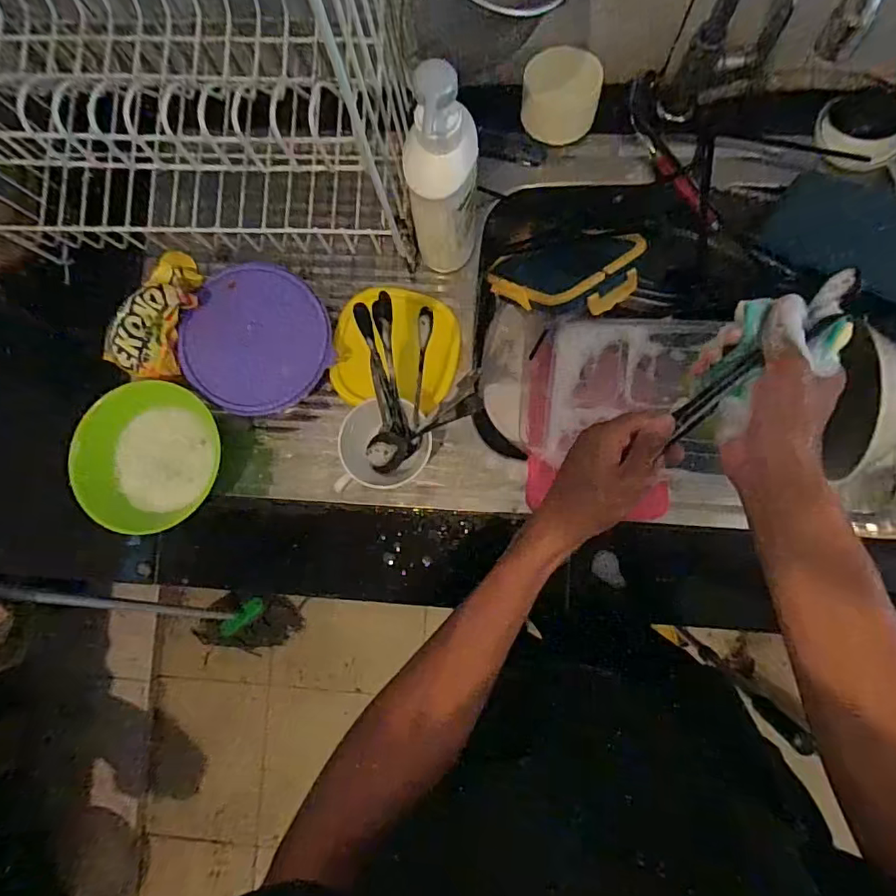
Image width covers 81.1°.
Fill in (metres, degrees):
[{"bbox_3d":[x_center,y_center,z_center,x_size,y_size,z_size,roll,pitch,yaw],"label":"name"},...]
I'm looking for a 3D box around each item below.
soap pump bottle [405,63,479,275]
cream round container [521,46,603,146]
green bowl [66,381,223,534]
[{"bbox_3d":[-0.004,-0.223,0.453,0.062,0.227,0.051,-7,85,3],"label":"soap pump bottle"},{"bbox_3d":[0.119,-0.367,0.549,0.078,0.056,0.065,14,87,5],"label":"cream round container"},{"bbox_3d":[-0.302,0.009,0.527,0.121,0.045,0.147,16,87,5],"label":"green bowl"}]

